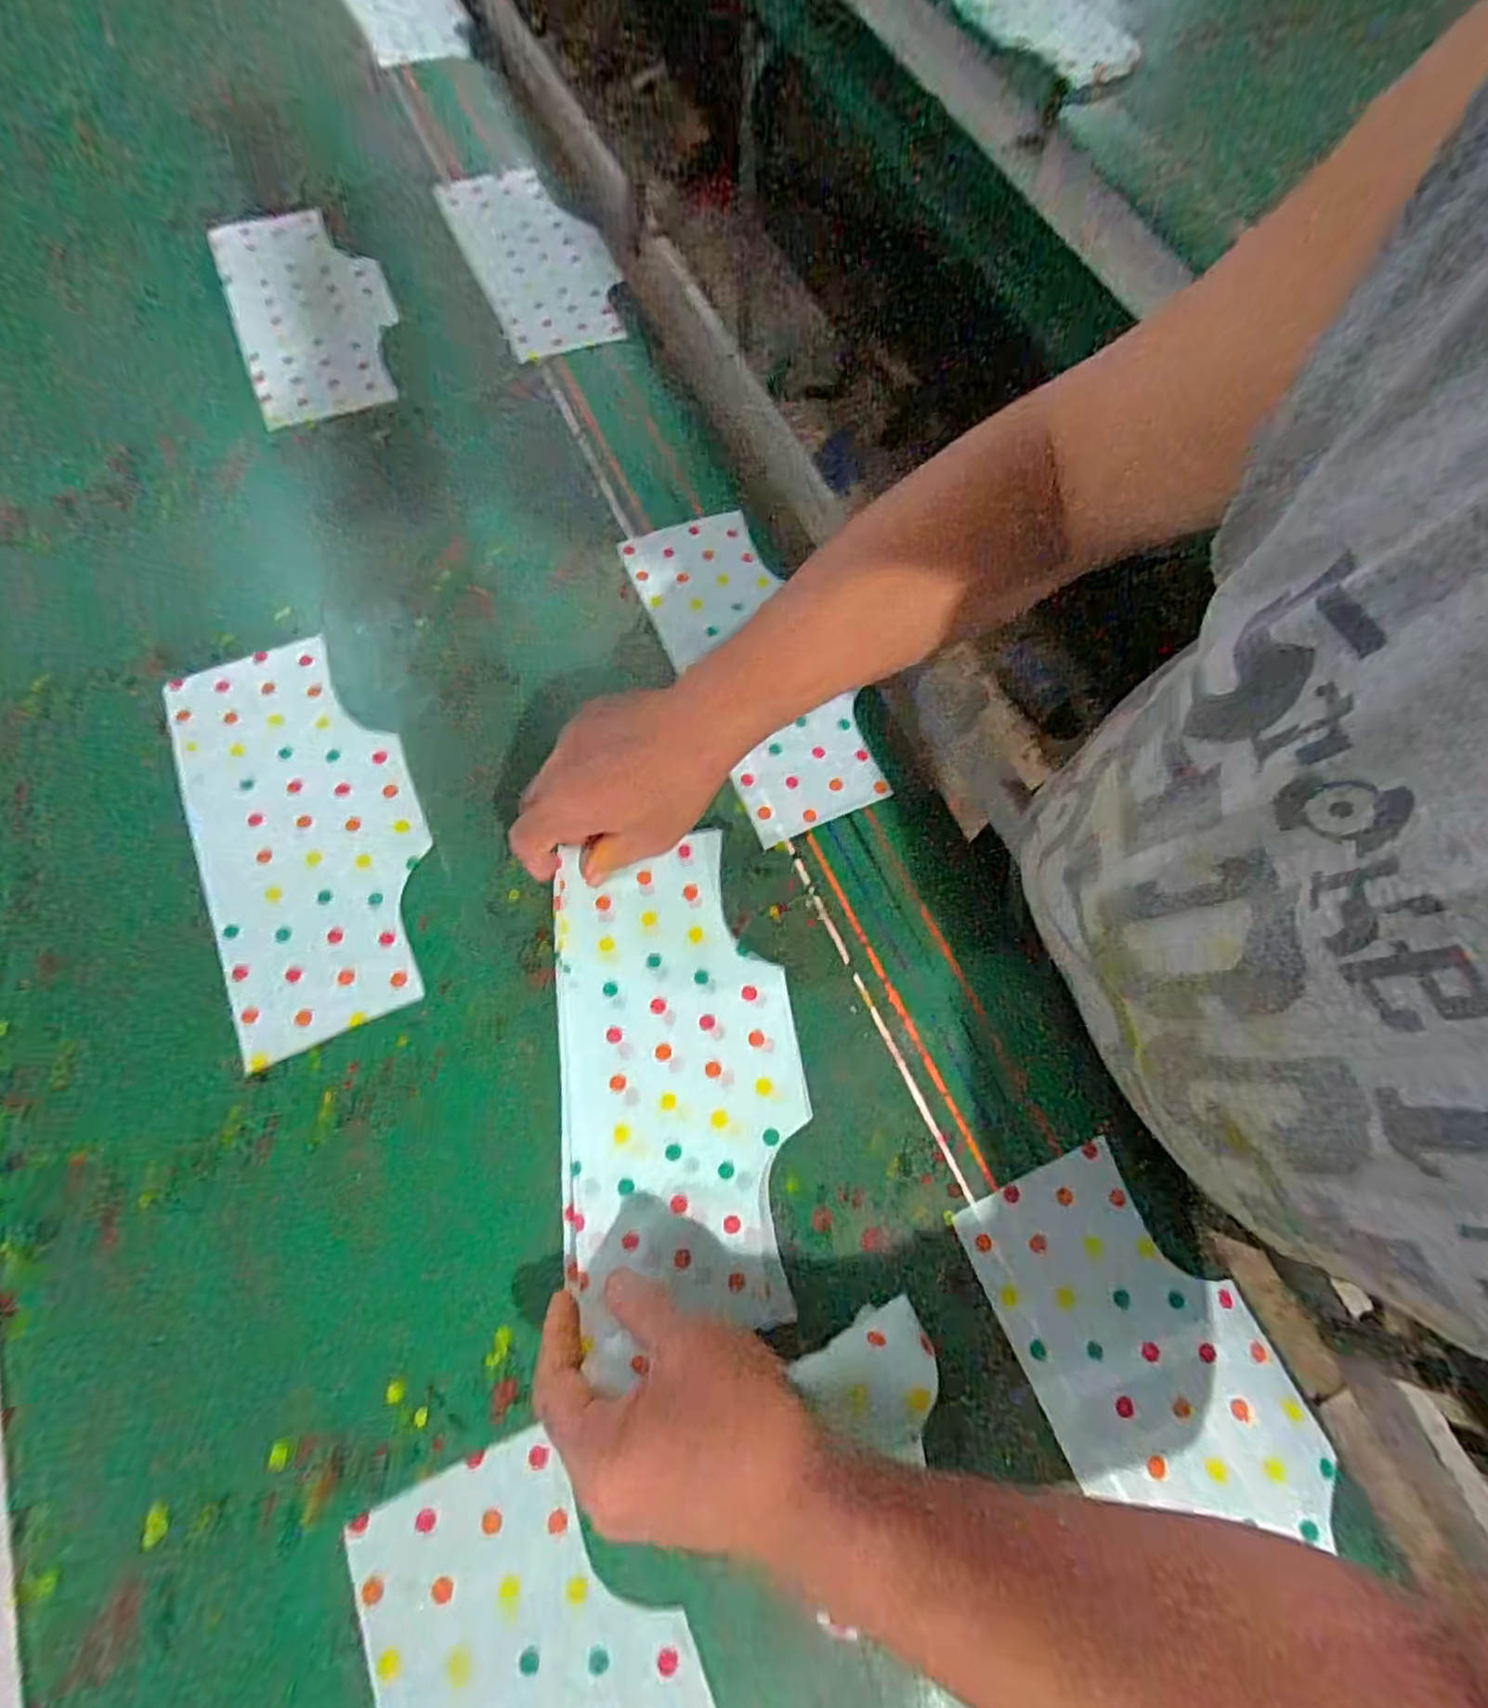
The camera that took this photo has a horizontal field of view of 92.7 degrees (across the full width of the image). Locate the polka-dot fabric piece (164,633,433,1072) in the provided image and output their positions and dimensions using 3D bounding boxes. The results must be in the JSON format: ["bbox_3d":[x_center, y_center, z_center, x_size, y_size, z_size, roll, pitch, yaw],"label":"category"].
[{"bbox_3d":[-0.285,-0.022,0.466,0.133,0.006,0.280,-23,70,-11],"label":"polka-dot fabric piece"}]

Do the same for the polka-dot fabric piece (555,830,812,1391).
[{"bbox_3d":[-0.038,0.121,0.418,0.141,0.029,0.270,-8,67,-6],"label":"polka-dot fabric piece"}]

